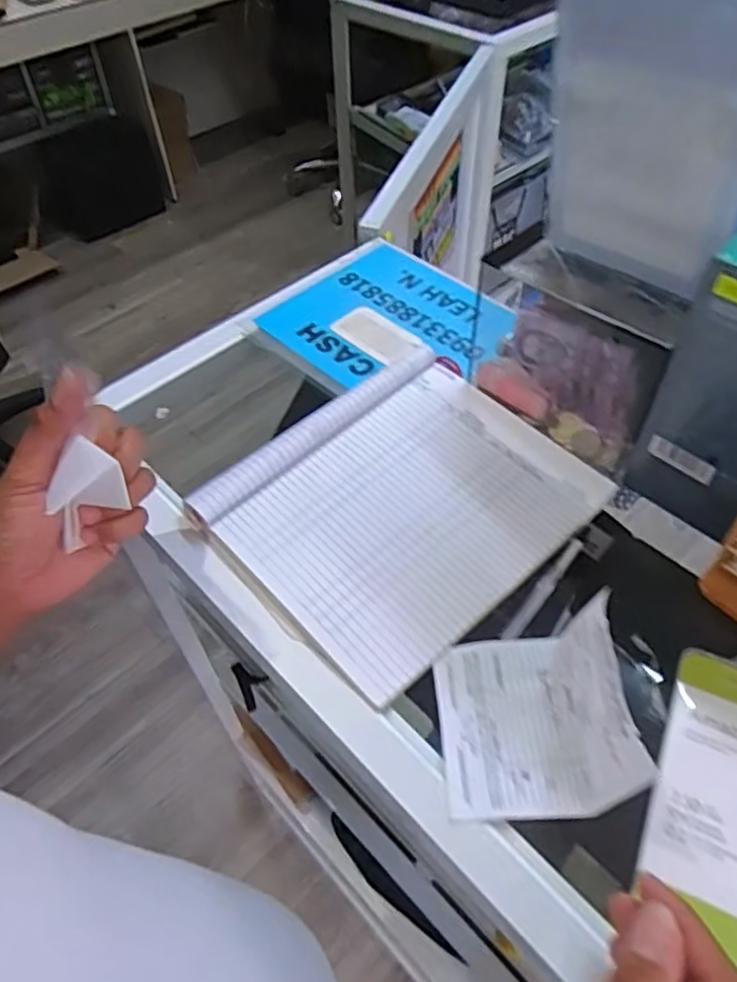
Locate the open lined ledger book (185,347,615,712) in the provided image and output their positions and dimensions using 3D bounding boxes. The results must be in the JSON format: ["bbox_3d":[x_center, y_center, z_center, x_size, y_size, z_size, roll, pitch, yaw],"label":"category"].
[{"bbox_3d":[0.027,0.003,0.504,0.251,0.027,0.207,-37,59,-24],"label":"open lined ledger book"}]

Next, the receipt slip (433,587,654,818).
[{"bbox_3d":[0.091,0.122,0.379,0.094,0.071,0.105,-2,51,1],"label":"receipt slip"}]

